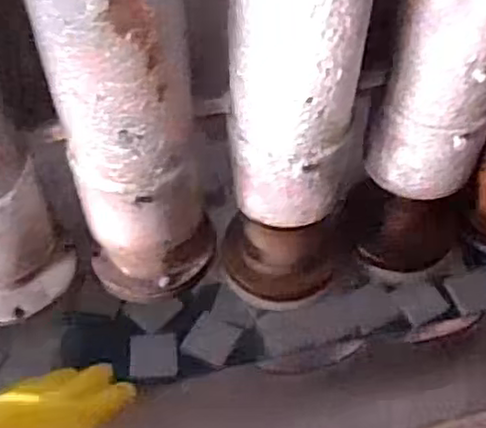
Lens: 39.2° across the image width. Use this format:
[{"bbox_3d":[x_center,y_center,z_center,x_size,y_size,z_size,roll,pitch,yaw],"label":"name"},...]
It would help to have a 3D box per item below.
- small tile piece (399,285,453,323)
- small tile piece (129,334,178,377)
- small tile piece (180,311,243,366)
[{"bbox_3d":[0.194,0.094,0.730,0.053,0.004,0.039,-19,84,-15],"label":"small tile piece"},{"bbox_3d":[-0.092,0.145,0.700,0.048,0.004,0.043,1,78,-10],"label":"small tile piece"},{"bbox_3d":[-0.032,0.131,0.713,0.049,0.004,0.045,27,78,-5],"label":"small tile piece"}]

